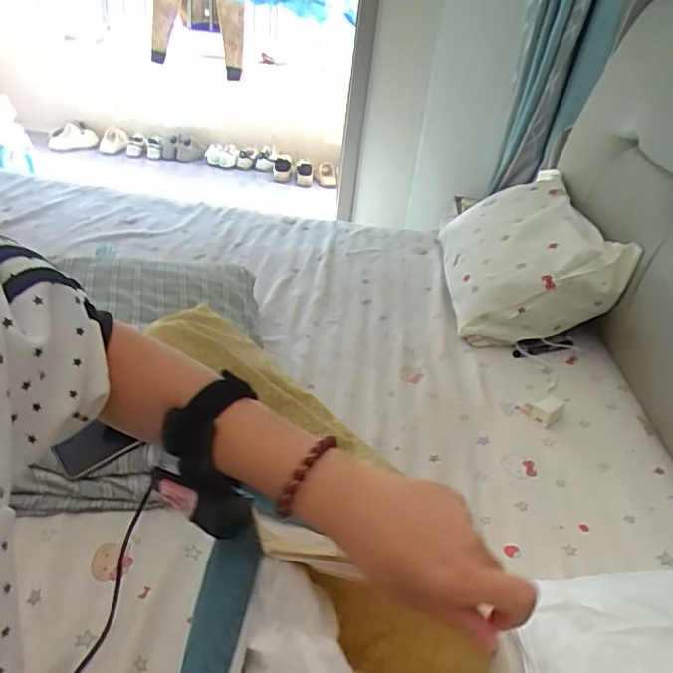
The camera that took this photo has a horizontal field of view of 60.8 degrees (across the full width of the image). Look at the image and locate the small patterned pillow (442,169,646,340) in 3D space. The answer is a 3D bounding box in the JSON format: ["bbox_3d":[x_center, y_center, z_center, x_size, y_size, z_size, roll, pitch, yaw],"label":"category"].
[{"bbox_3d":[0.406,-0.212,1.322,0.352,0.140,0.538,-27,38,17],"label":"small patterned pillow"}]

